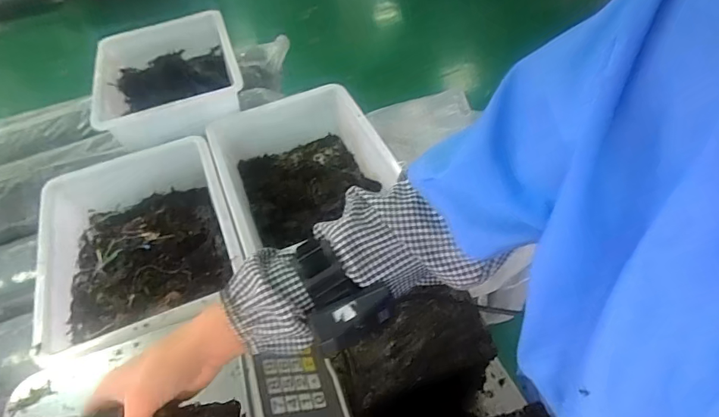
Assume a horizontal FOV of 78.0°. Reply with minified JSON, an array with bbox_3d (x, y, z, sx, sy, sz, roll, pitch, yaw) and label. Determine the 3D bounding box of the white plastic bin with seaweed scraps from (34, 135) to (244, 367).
[{"bbox_3d":[-0.348,0.056,0.719,0.286,0.093,0.352,-20,50,-12],"label":"white plastic bin with seaweed scraps"}]

